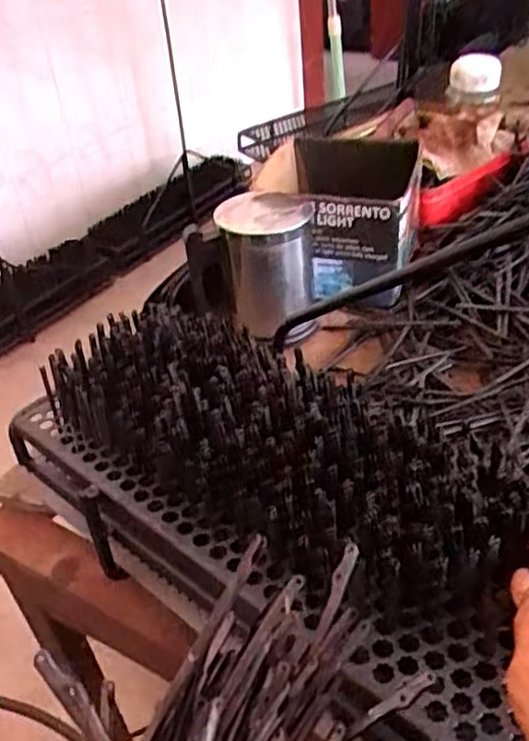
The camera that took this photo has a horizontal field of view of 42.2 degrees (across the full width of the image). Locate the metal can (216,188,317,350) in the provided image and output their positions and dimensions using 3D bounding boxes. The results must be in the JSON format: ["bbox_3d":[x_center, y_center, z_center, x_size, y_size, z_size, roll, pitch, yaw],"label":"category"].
[{"bbox_3d":[0.003,-0.087,0.592,0.076,0.113,0.076,-2,39,2],"label":"metal can"}]

